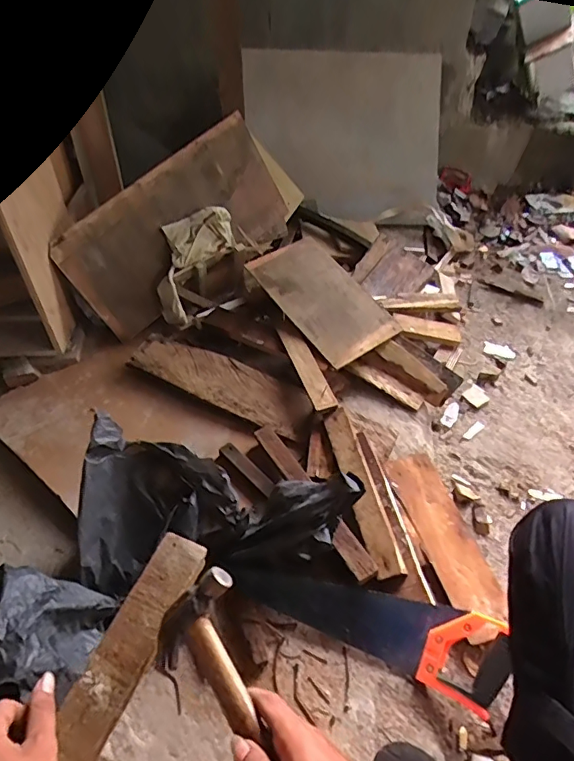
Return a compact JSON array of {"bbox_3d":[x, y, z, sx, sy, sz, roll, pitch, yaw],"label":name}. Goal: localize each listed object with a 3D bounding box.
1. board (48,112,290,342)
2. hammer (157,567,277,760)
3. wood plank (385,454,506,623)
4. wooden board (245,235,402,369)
[{"bbox_3d":[-0.236,-0.355,1.174,0.559,0.285,0.028,-44,33,-18],"label":"board"},{"bbox_3d":[-0.026,0.276,0.397,0.094,0.032,0.243,-50,54,6],"label":"hammer"},{"bbox_3d":[0.260,0.248,0.827,0.114,0.013,0.283,-7,52,-27],"label":"wood plank"},{"bbox_3d":[0.077,-0.189,1.100,0.194,0.020,0.330,-30,65,-24],"label":"wooden board"}]

